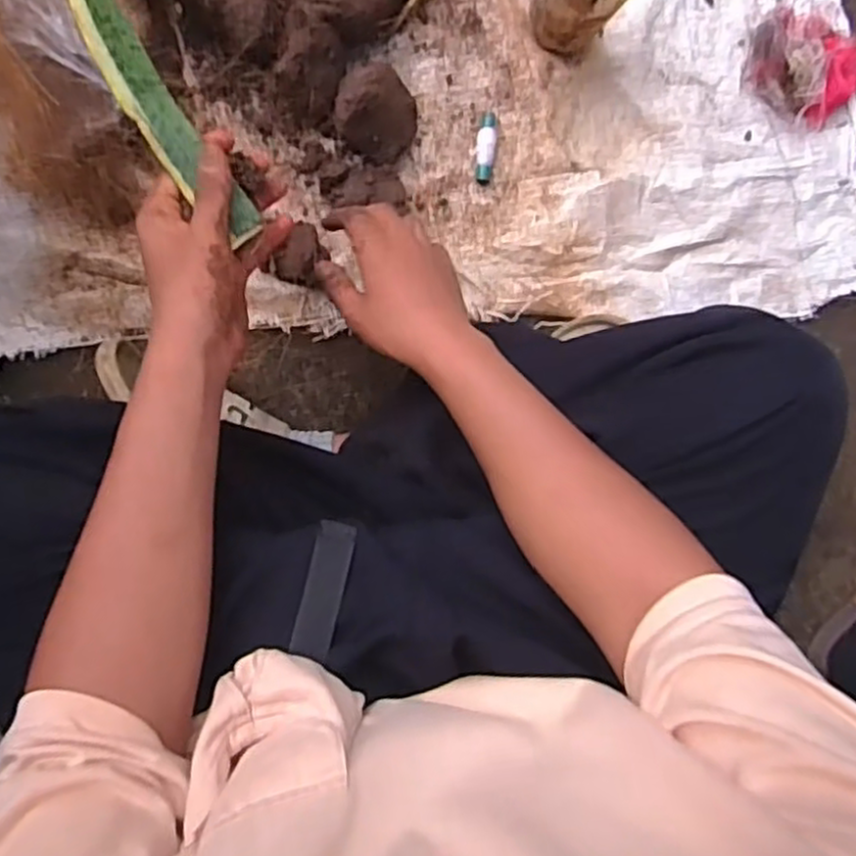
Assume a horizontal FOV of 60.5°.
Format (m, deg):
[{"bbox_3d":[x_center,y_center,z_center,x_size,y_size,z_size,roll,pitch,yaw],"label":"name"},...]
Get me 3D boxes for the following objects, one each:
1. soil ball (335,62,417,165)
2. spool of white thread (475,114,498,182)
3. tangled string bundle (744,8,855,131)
[{"bbox_3d":[-0.044,-0.271,0.635,0.068,0.049,0.073,-1,97,-7],"label":"soil ball"},{"bbox_3d":[0.054,-0.257,0.669,0.018,0.016,0.063,1,97,-7],"label":"spool of white thread"},{"bbox_3d":[0.361,-0.340,0.694,0.116,0.027,0.086,29,93,-9],"label":"tangled string bundle"}]

